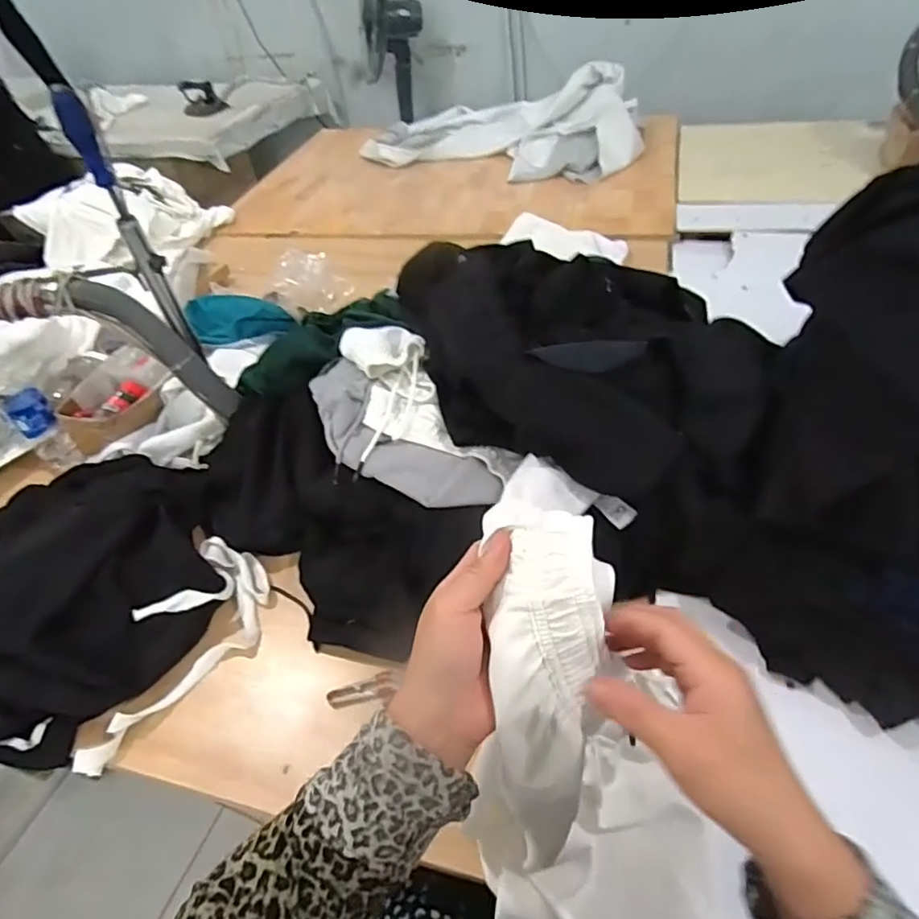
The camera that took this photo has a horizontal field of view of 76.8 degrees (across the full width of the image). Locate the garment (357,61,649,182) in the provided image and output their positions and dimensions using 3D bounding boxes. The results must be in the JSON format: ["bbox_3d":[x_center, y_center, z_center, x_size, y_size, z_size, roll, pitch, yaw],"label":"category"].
[{"bbox_3d":[0.098,-0.963,1.652,0.821,0.173,0.395,8,48,15],"label":"garment"}]

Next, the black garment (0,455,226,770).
[{"bbox_3d":[-0.515,0.151,0.730,0.416,0.109,0.380,-4,46,4],"label":"black garment"}]

